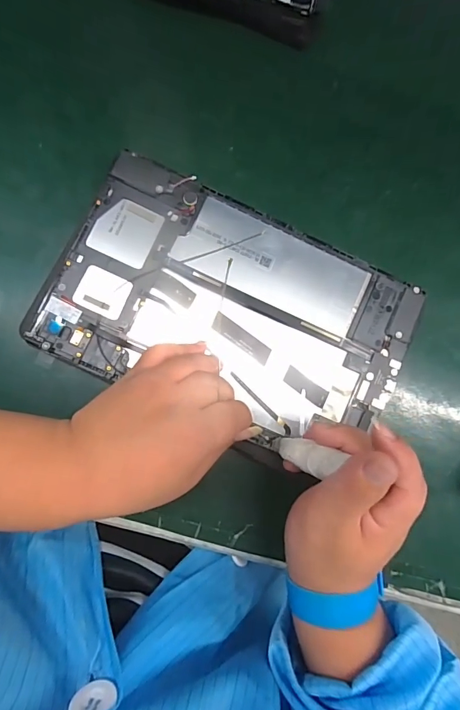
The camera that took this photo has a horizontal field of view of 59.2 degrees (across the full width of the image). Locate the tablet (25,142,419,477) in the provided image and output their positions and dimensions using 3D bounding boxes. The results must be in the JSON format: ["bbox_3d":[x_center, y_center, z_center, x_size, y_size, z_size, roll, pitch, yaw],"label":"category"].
[{"bbox_3d":[0.001,-0.027,0.282,0.237,0.014,0.157,29,89,-4],"label":"tablet"}]

